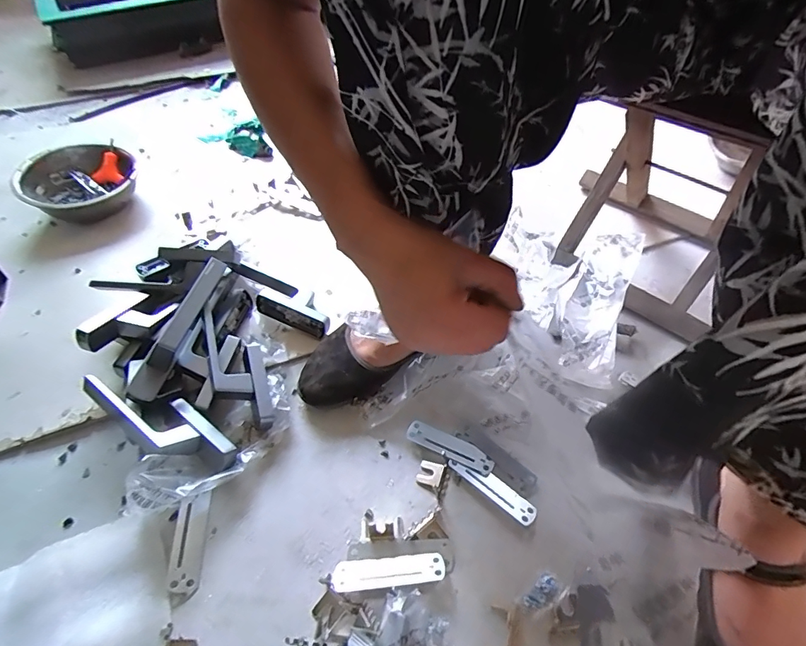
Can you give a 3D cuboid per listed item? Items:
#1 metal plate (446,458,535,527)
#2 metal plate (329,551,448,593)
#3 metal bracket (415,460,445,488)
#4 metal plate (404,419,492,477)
[{"bbox_3d":[0.091,0.166,0.445,0.093,0.007,0.024,33,58,26],"label":"metal plate"},{"bbox_3d":[-0.013,0.222,0.393,0.099,0.005,0.027,-5,31,-1],"label":"metal plate"},{"bbox_3d":[0.028,0.156,0.458,0.024,0.004,0.024,18,52,16],"label":"metal bracket"},{"bbox_3d":[0.050,0.133,0.472,0.095,0.007,0.028,22,46,15],"label":"metal plate"}]

